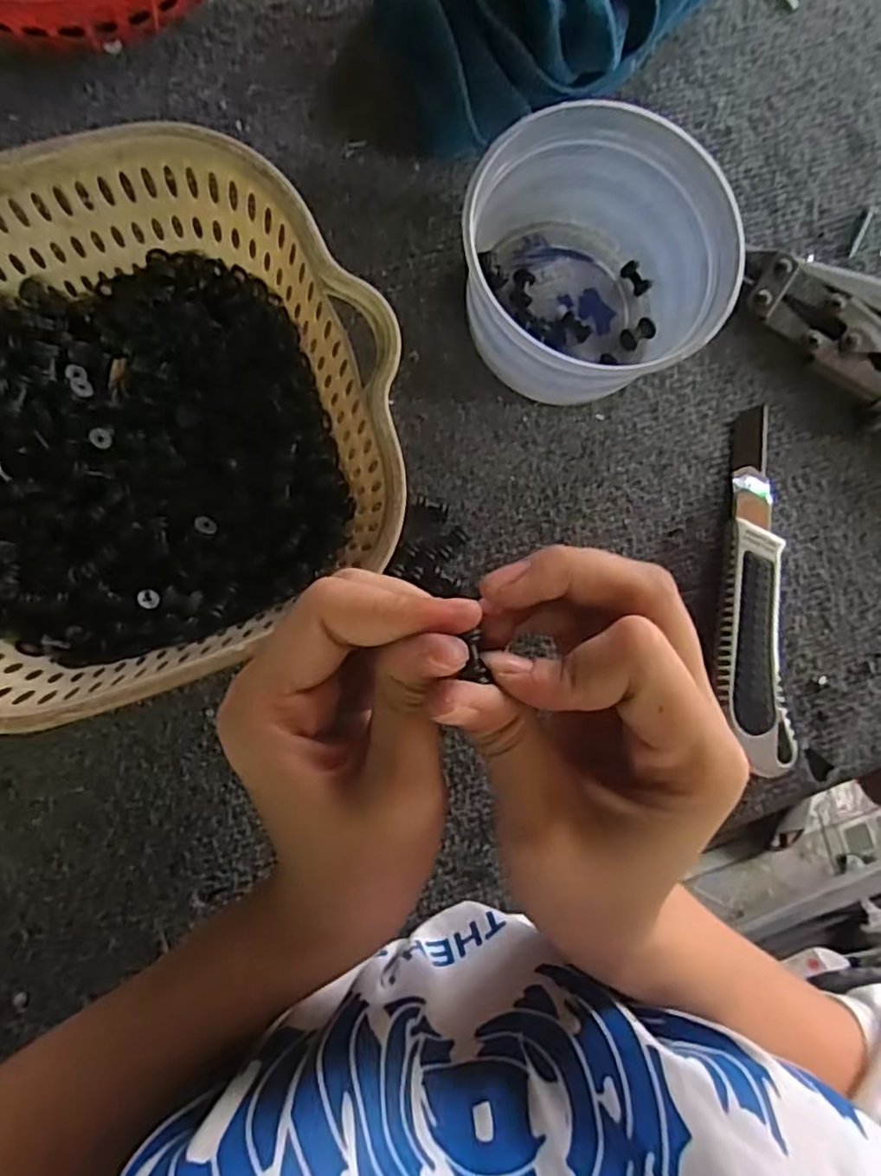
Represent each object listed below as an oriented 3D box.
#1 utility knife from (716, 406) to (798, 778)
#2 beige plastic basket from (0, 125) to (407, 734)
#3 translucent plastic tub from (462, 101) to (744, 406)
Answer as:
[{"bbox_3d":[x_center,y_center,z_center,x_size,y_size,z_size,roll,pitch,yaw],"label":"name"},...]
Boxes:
[{"bbox_3d":[0.153,-0.002,0.339,0.034,0.021,0.179,2,86,-7],"label":"utility knife"},{"bbox_3d":[-0.124,-0.056,0.276,0.211,0.081,0.192,-20,89,-8],"label":"beige plastic basket"},{"bbox_3d":[0.068,-0.144,0.315,0.104,0.068,0.112,1,86,-8],"label":"translucent plastic tub"}]

